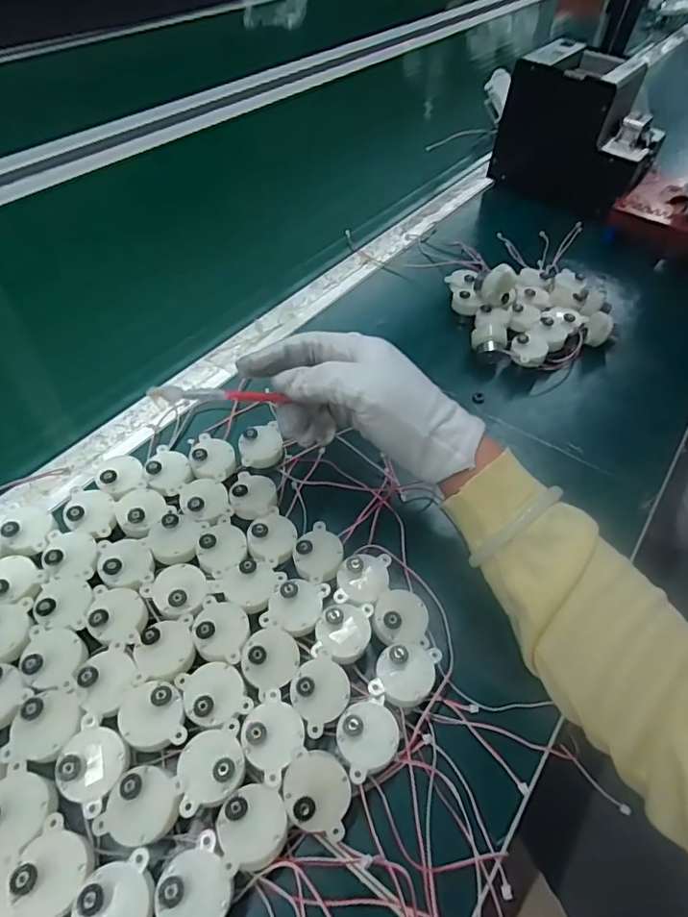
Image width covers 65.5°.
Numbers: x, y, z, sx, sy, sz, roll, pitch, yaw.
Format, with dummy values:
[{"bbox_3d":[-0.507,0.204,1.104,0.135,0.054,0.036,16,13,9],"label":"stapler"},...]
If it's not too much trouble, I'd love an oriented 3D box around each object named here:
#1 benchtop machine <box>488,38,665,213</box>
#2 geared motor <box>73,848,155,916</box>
[{"bbox_3d":[0.297,-0.416,0.671,0.184,0.128,0.123,26,54,18],"label":"benchtop machine"},{"bbox_3d":[-0.100,0.198,0.236,0.033,0.029,0.031,2,50,-2],"label":"geared motor"}]

